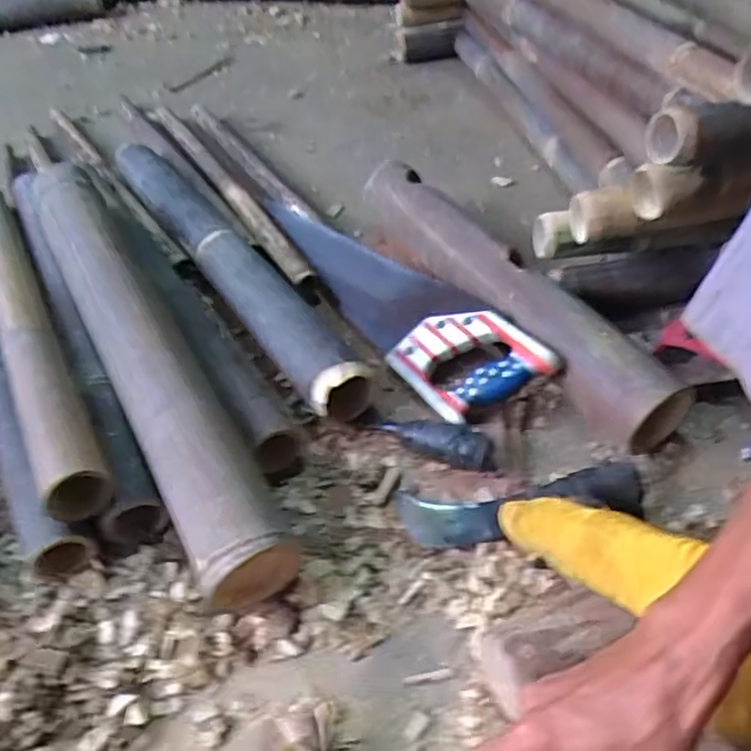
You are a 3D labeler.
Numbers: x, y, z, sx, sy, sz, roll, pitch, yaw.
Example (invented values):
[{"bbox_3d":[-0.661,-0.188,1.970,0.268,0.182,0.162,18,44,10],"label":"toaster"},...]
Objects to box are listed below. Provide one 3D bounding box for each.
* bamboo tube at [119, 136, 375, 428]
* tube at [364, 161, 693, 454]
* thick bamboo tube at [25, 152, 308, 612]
[{"bbox_3d":[-0.197,-0.166,0.844,0.076,0.070,0.662,-26,50,-21],"label":"bamboo tube"},{"bbox_3d":[0.130,-0.099,0.755,0.071,0.084,0.492,-24,47,-18],"label":"tube"},{"bbox_3d":[-0.239,-0.042,0.681,0.080,0.081,0.608,-24,51,-20],"label":"thick bamboo tube"}]

